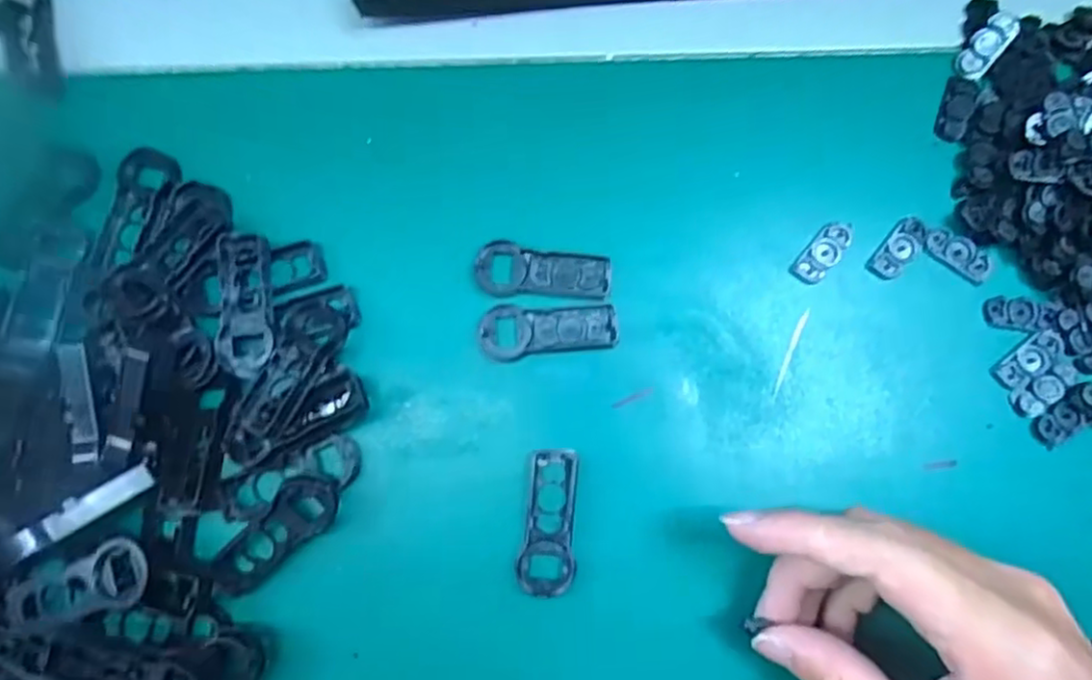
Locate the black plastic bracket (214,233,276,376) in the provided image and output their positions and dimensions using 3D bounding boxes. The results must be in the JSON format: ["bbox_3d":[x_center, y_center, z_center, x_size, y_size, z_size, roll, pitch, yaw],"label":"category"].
[{"bbox_3d":[-0.117,-0.014,0.268,0.020,0.005,0.054,-2,83,-1],"label":"black plastic bracket"}]

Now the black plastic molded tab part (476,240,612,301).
[{"bbox_3d":[-0.001,-0.028,0.279,0.054,0.004,0.021,3,83,0],"label":"black plastic molded tab part"}]

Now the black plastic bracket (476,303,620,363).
[{"bbox_3d":[0.001,-0.005,0.278,0.055,0.006,0.021,-8,84,-2],"label":"black plastic bracket"}]

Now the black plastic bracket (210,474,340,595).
[{"bbox_3d":[-0.103,0.075,0.262,0.021,0.010,0.053,41,84,4],"label":"black plastic bracket"}]

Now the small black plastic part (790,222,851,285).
[{"bbox_3d":[0.114,-0.036,0.280,0.013,0.004,0.029,38,84,3],"label":"small black plastic part"}]

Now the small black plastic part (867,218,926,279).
[{"bbox_3d":[0.144,-0.038,0.280,0.013,0.004,0.029,43,85,4],"label":"small black plastic part"}]

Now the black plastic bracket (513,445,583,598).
[{"bbox_3d":[0.001,0.071,0.269,0.024,0.010,0.054,4,75,-10],"label":"black plastic bracket"}]

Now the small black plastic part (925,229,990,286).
[{"bbox_3d":[0.168,-0.035,0.279,0.027,0.004,0.014,40,84,4],"label":"small black plastic part"}]

